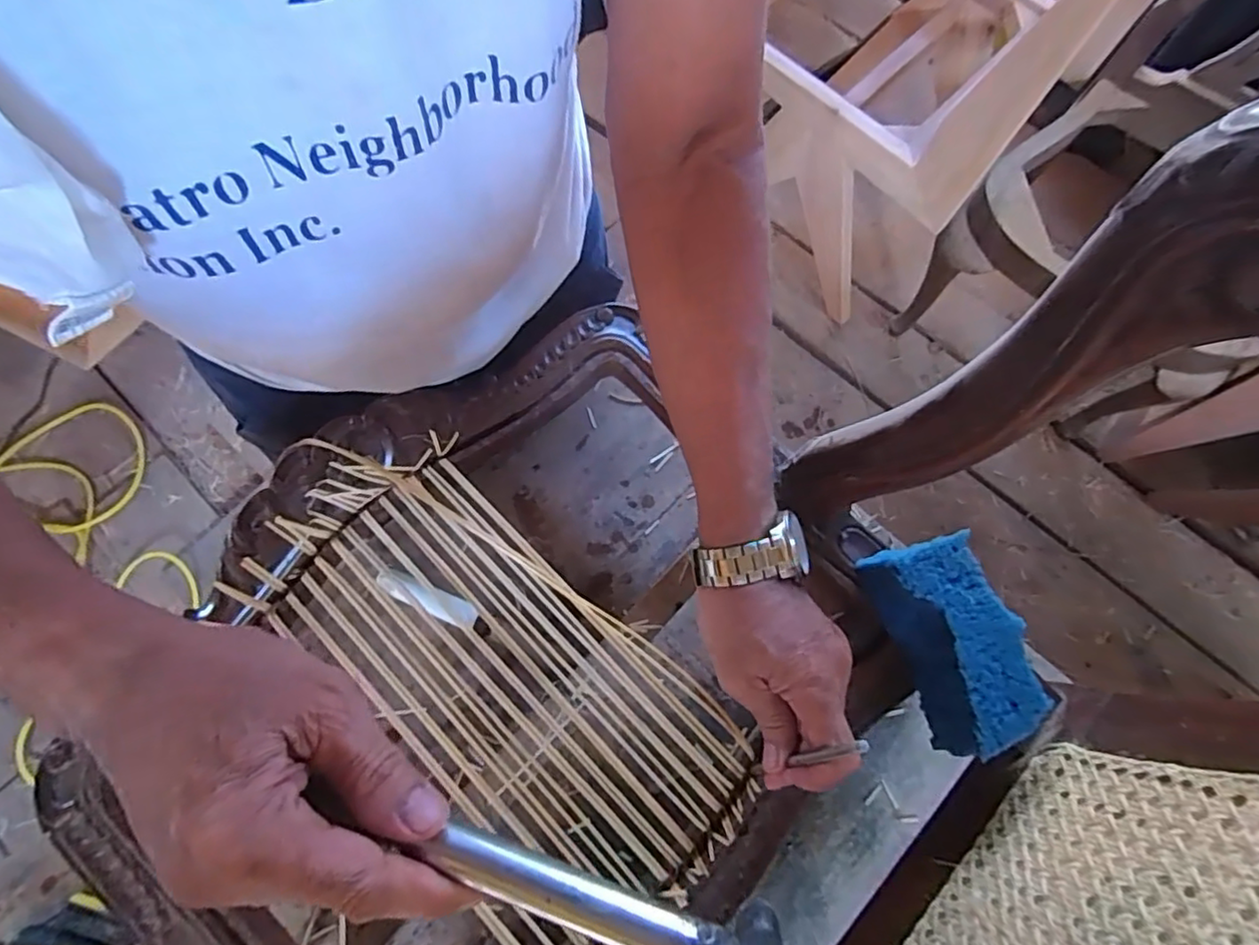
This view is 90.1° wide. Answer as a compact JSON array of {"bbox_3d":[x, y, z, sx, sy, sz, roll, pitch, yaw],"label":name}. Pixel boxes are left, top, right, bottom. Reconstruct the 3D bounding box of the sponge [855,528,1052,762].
[{"bbox_3d":[0.220,0.111,0.426,0.070,0.050,0.140,-15,70,-6],"label":"sponge"}]

